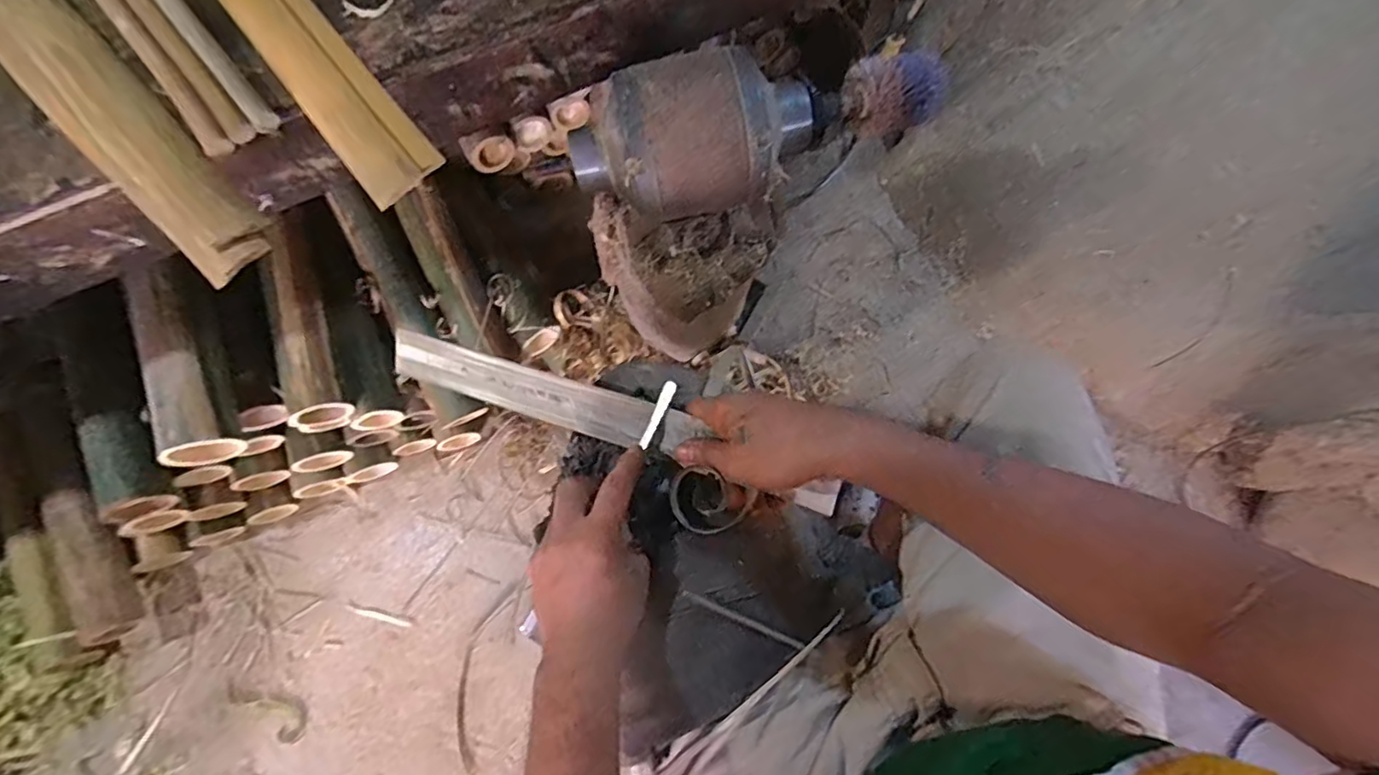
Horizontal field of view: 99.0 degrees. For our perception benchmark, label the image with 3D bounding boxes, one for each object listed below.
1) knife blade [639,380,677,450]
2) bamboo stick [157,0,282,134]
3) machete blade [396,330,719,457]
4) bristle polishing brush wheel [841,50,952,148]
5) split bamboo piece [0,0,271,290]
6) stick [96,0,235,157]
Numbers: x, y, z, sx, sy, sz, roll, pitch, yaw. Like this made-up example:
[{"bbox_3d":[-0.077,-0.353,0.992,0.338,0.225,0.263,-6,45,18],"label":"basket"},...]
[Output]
[{"bbox_3d":[-0.024,0.020,0.442,0.009,0.004,0.053,27,100,9],"label":"knife blade"},{"bbox_3d":[-0.438,-0.315,0.519,0.020,0.021,0.262,-40,76,-11],"label":"bamboo stick"},{"bbox_3d":[-0.121,0.006,0.473,0.268,0.008,0.044,16,109,13],"label":"machete blade"},{"bbox_3d":[0.205,-0.290,0.585,0.099,0.061,0.070,13,73,5],"label":"bristle polishing brush wheel"},{"bbox_3d":[-0.490,-0.234,0.498,0.408,0.019,0.072,42,78,13],"label":"split bamboo piece"},{"bbox_3d":[-0.470,-0.292,0.511,0.020,0.016,0.266,-40,76,-11],"label":"stick"}]

